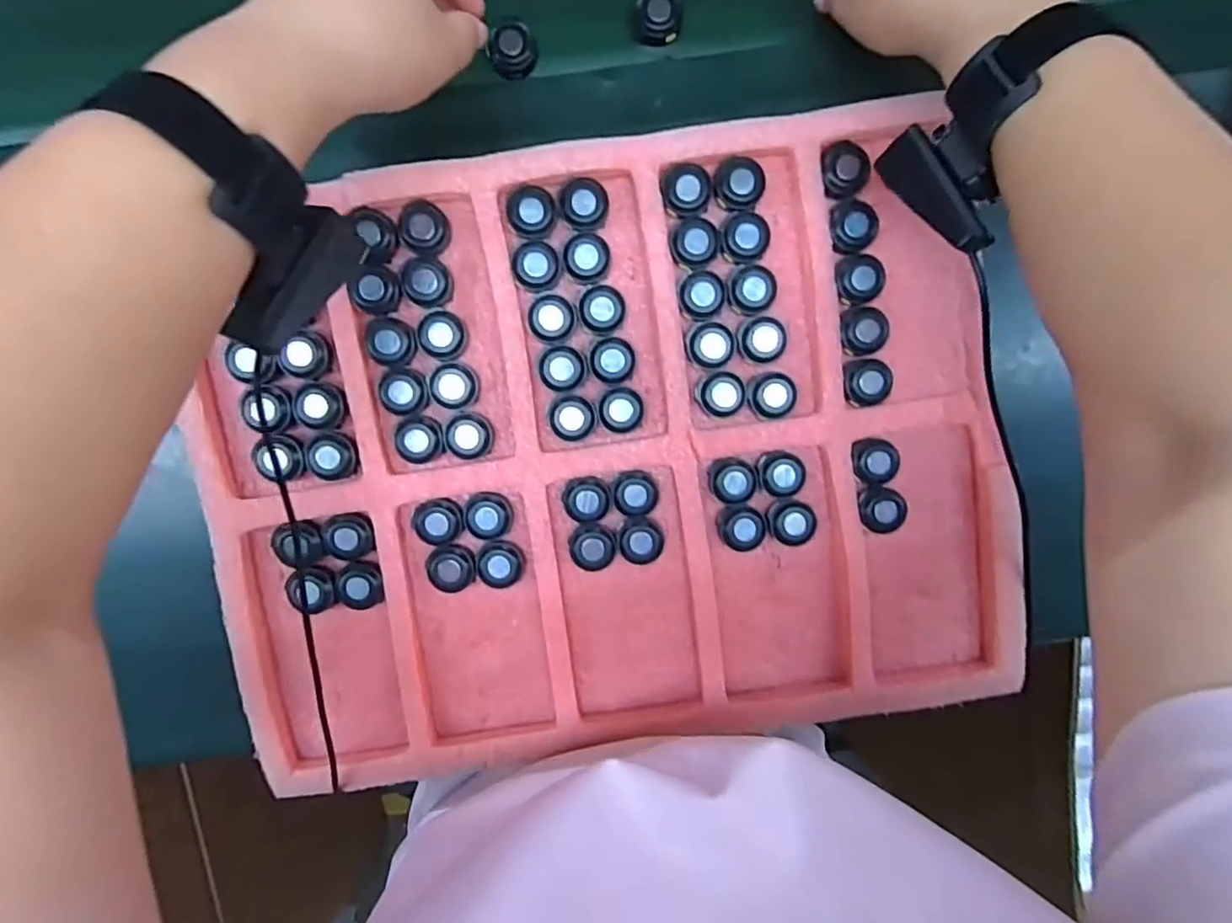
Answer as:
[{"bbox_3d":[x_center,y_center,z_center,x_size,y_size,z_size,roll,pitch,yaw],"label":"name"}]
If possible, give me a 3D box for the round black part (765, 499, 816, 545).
[{"bbox_3d":[0.111,0.039,0.368,0.029,0.010,0.028,0,97,-2],"label":"round black part"}]

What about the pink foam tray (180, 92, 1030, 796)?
[{"bbox_3d":[-0.004,0.001,0.363,0.478,0.020,0.364,-8,97,-1],"label":"pink foam tray"}]

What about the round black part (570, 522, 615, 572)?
[{"bbox_3d":[-0.015,0.054,0.368,0.028,0.011,0.029,0,97,-2],"label":"round black part"}]

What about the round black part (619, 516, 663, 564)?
[{"bbox_3d":[0.016,0.050,0.368,0.028,0.013,0.027,0,97,-2],"label":"round black part"}]

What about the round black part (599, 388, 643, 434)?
[{"bbox_3d":[0.003,-0.032,0.358,0.026,0.008,0.027,0,97,-2],"label":"round black part"}]

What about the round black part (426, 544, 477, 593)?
[{"bbox_3d":[-0.102,0.067,0.367,0.029,0.014,0.028,0,97,-2],"label":"round black part"}]

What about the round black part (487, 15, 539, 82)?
[{"bbox_3d":[-0.063,-0.253,0.357,0.029,0.010,0.031,0,97,-2],"label":"round black part"}]

